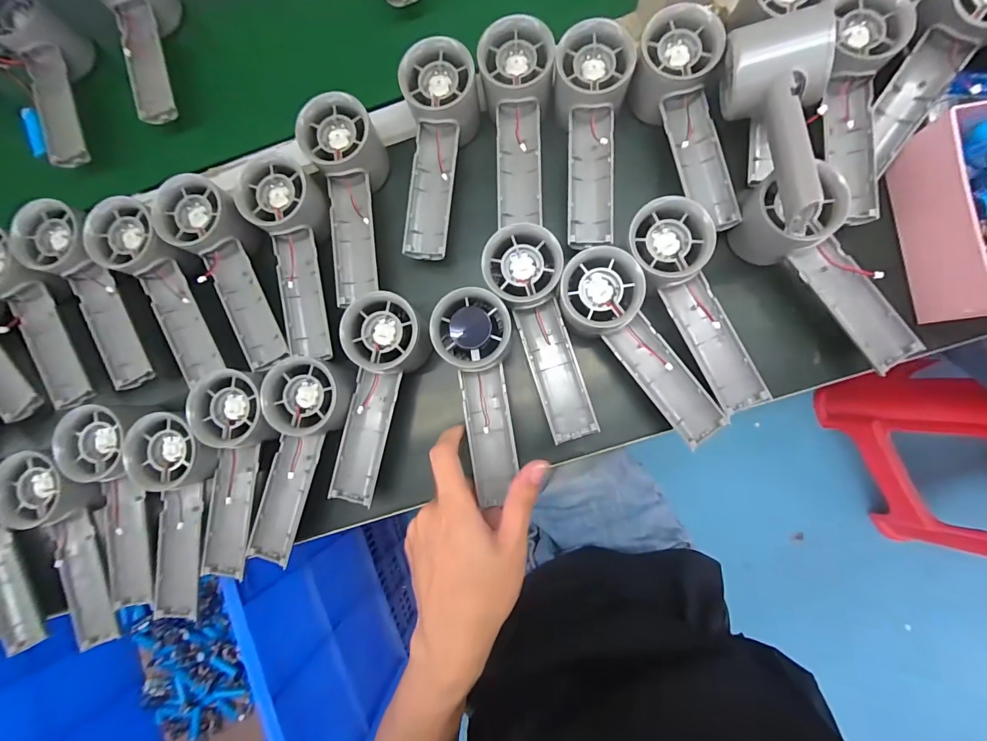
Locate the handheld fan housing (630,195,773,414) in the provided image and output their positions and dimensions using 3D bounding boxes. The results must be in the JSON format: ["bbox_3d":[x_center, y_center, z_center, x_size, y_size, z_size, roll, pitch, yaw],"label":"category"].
[{"bbox_3d":[0.147,-0.046,0.313,0.053,0.030,0.157,-26,96,2],"label":"handheld fan housing"}]

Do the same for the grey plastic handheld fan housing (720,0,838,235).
[{"bbox_3d":[0.192,-0.157,0.288,0.056,0.068,0.142,-7,83,5],"label":"grey plastic handheld fan housing"}]

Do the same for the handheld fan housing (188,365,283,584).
[{"bbox_3d":[-0.198,0.080,0.329,0.059,0.032,0.157,3,96,6],"label":"handheld fan housing"}]

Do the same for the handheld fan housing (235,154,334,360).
[{"bbox_3d":[-0.158,-0.085,0.338,0.054,0.030,0.150,-9,96,4],"label":"handheld fan housing"}]

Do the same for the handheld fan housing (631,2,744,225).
[{"bbox_3d":[0.152,-0.187,0.338,0.057,0.049,0.157,-18,95,3],"label":"handheld fan housing"}]

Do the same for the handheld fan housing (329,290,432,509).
[{"bbox_3d":[-0.087,0.022,0.318,0.061,0.030,0.155,4,86,5],"label":"handheld fan housing"}]

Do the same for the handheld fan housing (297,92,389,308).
[{"bbox_3d":[-0.115,-0.132,0.351,0.051,0.050,0.150,-4,96,5],"label":"handheld fan housing"}]

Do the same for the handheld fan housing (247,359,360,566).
[{"bbox_3d":[-0.151,0.068,0.319,0.055,0.030,0.157,14,87,6],"label":"handheld fan housing"}]

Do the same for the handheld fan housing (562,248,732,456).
[{"bbox_3d":[0.107,-0.016,0.314,0.058,0.031,0.157,-38,95,0],"label":"handheld fan housing"}]

